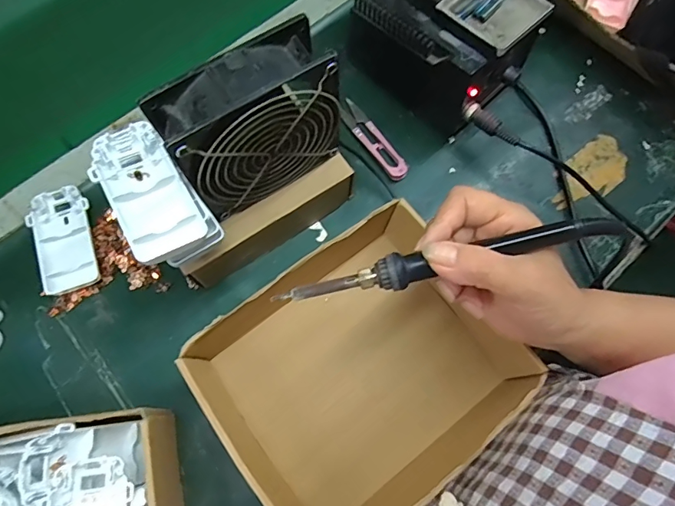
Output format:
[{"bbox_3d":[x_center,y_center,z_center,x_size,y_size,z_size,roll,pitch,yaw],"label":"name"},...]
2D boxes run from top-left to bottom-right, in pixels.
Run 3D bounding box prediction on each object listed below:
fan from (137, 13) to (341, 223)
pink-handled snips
[{"bbox_3d":[-0.058,-0.088,0.323,0.120,0.114,0.046,-31,76,-11],"label":"fan"},{"bbox_3d":[0.036,-0.115,0.451,0.023,0.011,0.102,-33,76,-12],"label":"pink-handled snips"}]

